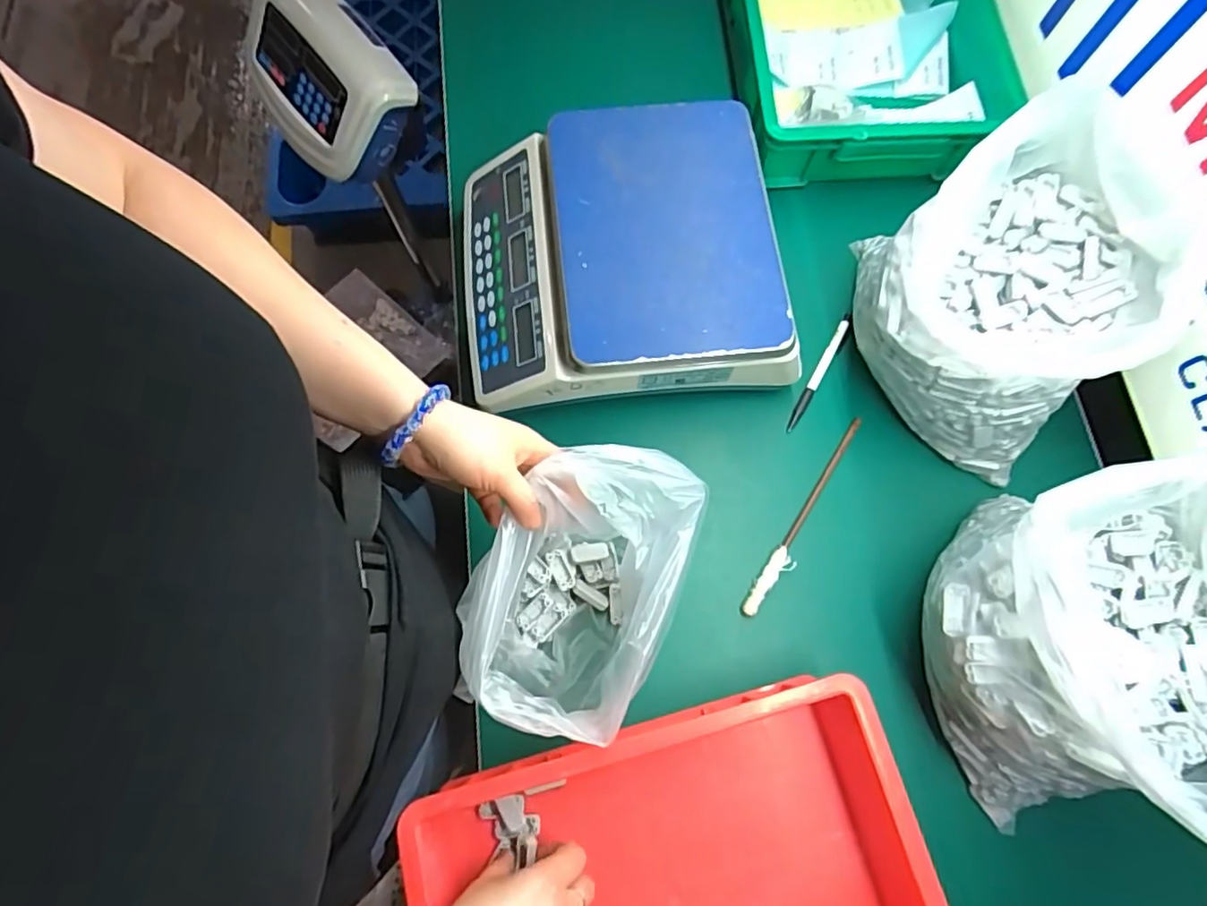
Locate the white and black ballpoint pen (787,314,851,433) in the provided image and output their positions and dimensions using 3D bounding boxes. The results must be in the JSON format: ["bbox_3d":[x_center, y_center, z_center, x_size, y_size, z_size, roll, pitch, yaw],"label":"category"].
[{"bbox_3d":[0.213,-0.080,0.614,0.011,0.014,0.135,29,76,7],"label":"white and black ballpoint pen"}]

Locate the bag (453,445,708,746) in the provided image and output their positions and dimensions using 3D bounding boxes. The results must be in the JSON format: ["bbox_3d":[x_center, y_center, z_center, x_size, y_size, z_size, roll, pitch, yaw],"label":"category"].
[{"bbox_3d":[-0.022,0.101,0.476,0.133,0.140,0.199,22,75,5],"label":"bag"}]

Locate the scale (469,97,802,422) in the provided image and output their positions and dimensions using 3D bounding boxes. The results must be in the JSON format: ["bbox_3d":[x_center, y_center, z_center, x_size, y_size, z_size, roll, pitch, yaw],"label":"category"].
[{"bbox_3d":[0.011,-0.180,0.558,0.278,0.085,0.254,-9,74,-3],"label":"scale"}]

